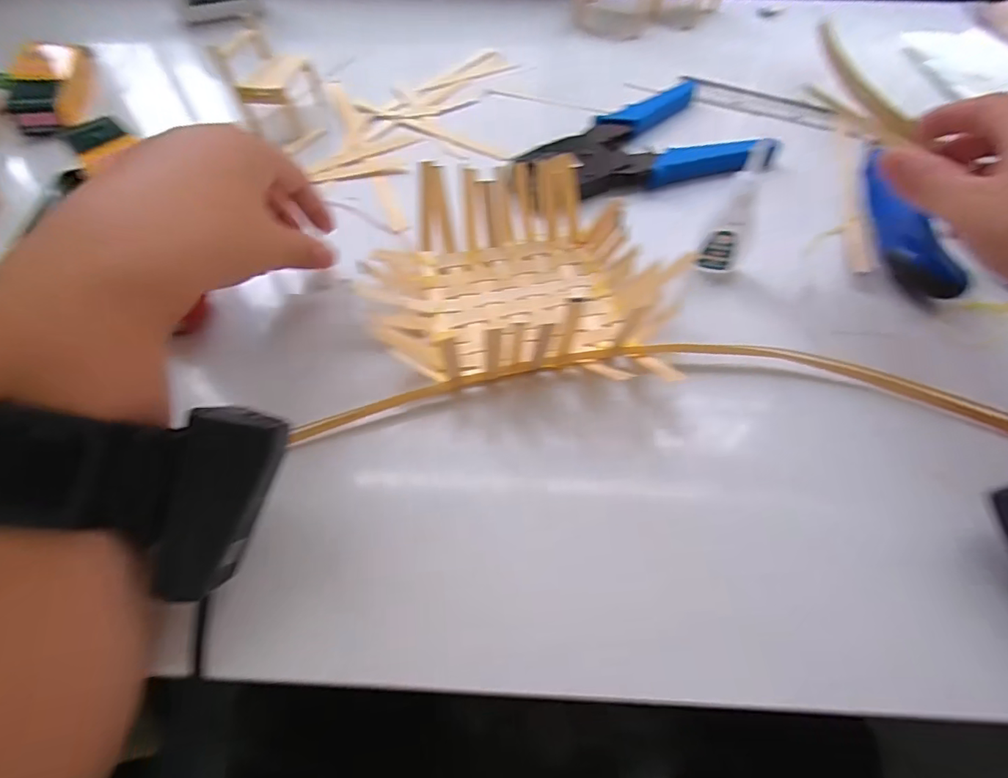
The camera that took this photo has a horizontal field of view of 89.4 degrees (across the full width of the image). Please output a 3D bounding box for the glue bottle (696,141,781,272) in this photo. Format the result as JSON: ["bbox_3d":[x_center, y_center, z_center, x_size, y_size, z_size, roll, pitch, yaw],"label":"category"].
[{"bbox_3d":[0.134,-0.101,0.294,0.020,0.076,0.023,25,62,14],"label":"glue bottle"}]

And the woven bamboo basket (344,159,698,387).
[{"bbox_3d":[0.007,-0.067,0.293,0.171,0.045,0.130,-2,58,-2],"label":"woven bamboo basket"}]

